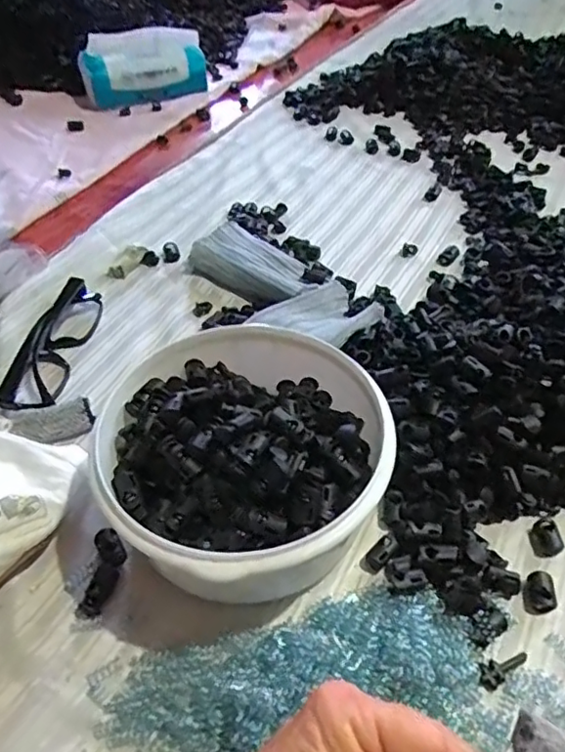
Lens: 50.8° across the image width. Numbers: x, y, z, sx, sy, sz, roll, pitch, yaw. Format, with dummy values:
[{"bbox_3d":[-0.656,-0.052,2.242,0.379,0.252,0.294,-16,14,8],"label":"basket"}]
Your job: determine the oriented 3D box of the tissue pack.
[{"bbox_3d":[-0.189,-0.421,0.807,0.164,0.081,0.067,-12,45,-8],"label":"tissue pack"}]

